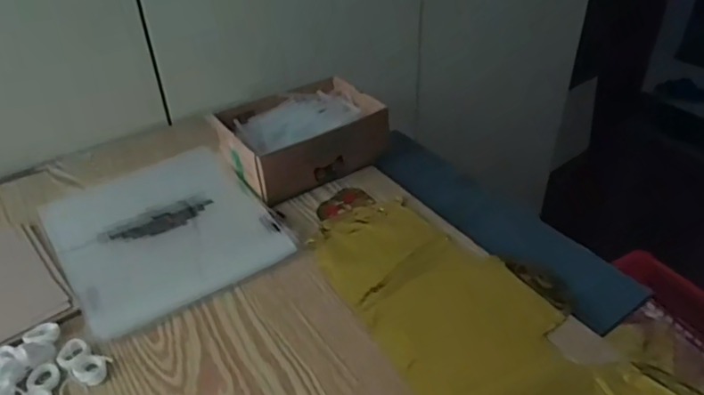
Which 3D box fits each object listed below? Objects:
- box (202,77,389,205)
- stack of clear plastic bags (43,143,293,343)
[{"bbox_3d":[-0.064,-0.075,0.705,0.190,0.062,0.135,-21,41,-24],"label":"box"},{"bbox_3d":[-0.203,0.032,0.622,0.207,0.018,0.221,-23,42,-26],"label":"stack of clear plastic bags"}]

